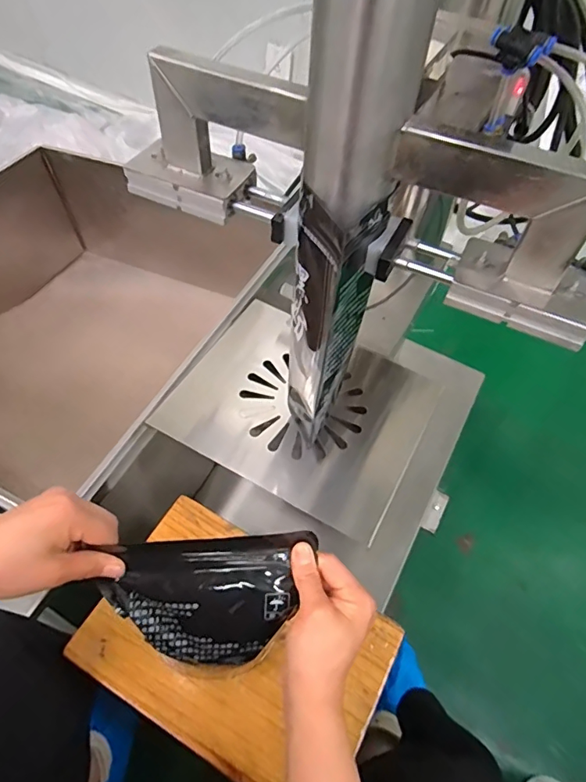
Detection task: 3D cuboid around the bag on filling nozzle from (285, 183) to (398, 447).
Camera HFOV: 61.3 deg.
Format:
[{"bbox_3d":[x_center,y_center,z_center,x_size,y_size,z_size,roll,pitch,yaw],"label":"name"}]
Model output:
[{"bbox_3d":[0.027,-0.056,0.457,0.071,0.221,0.092,12,54,3],"label":"bag on filling nozzle"}]

